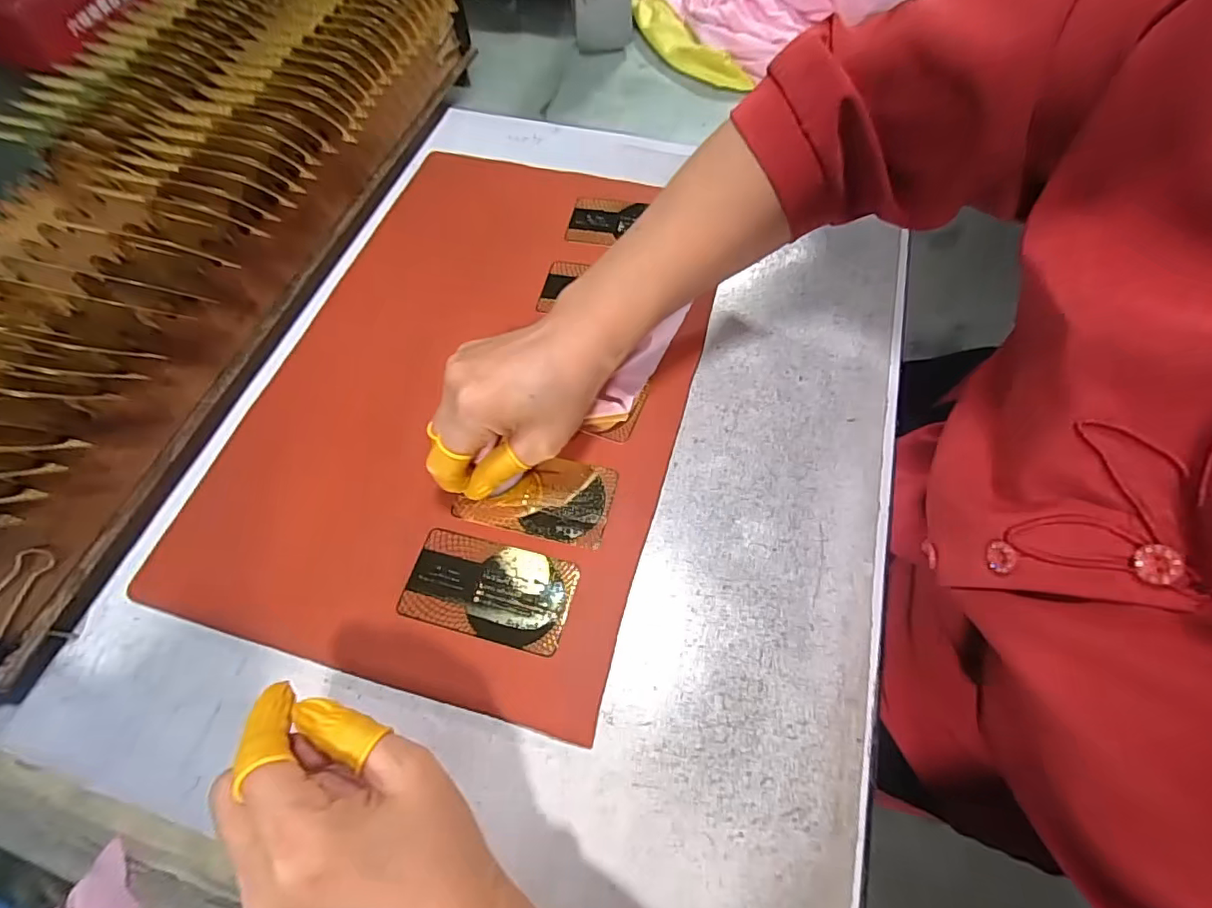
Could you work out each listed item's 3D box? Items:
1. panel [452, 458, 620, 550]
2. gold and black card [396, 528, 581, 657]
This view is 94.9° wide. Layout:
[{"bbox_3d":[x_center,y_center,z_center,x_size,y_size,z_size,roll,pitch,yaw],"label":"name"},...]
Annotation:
[{"bbox_3d":[-0.039,0.023,0.314,0.084,0.004,0.047,11,62,7],"label":"panel"},{"bbox_3d":[-0.061,0.070,0.291,0.086,0.004,0.049,12,63,7],"label":"gold and black card"}]

